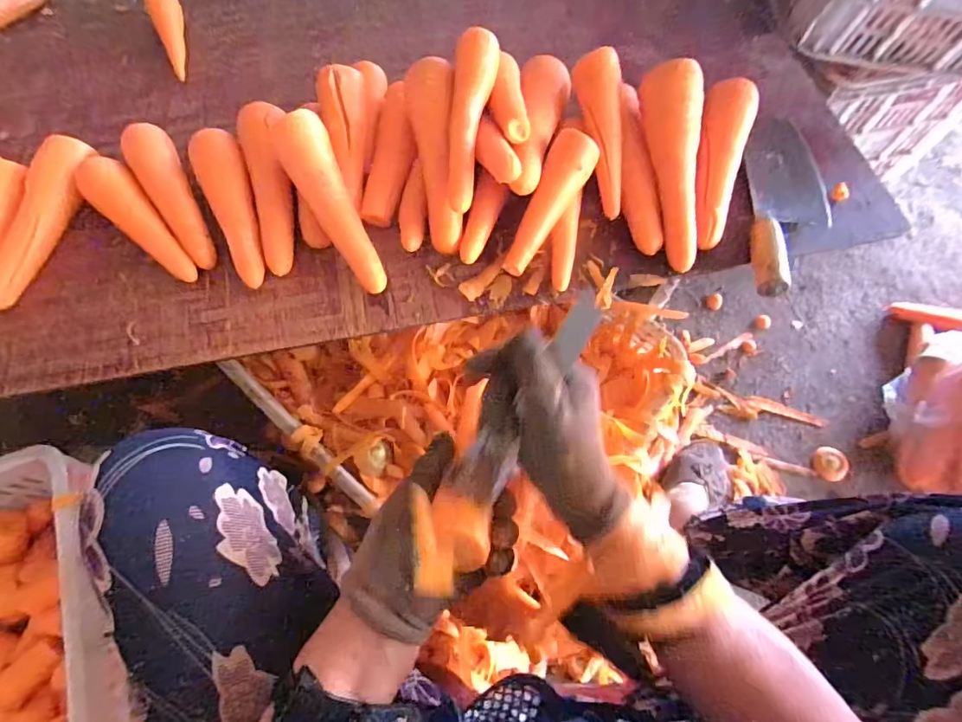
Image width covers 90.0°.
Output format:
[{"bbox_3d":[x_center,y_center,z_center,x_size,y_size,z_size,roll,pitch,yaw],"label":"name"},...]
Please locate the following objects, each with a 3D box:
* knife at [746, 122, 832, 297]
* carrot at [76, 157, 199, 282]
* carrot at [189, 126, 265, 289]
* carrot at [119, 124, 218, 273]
[{"bbox_3d":[0.342,-0.174,0.526,0.084,0.026,0.237,10,68,4],"label":"knife"},{"bbox_3d":[-0.361,-0.149,0.507,0.046,0.034,0.171,-42,74,-15],"label":"carrot"},{"bbox_3d":[-0.266,-0.165,0.511,0.054,0.037,0.188,-22,69,-8],"label":"carrot"},{"bbox_3d":[-0.338,-0.177,0.527,0.051,0.053,0.191,-27,70,-10],"label":"carrot"}]

